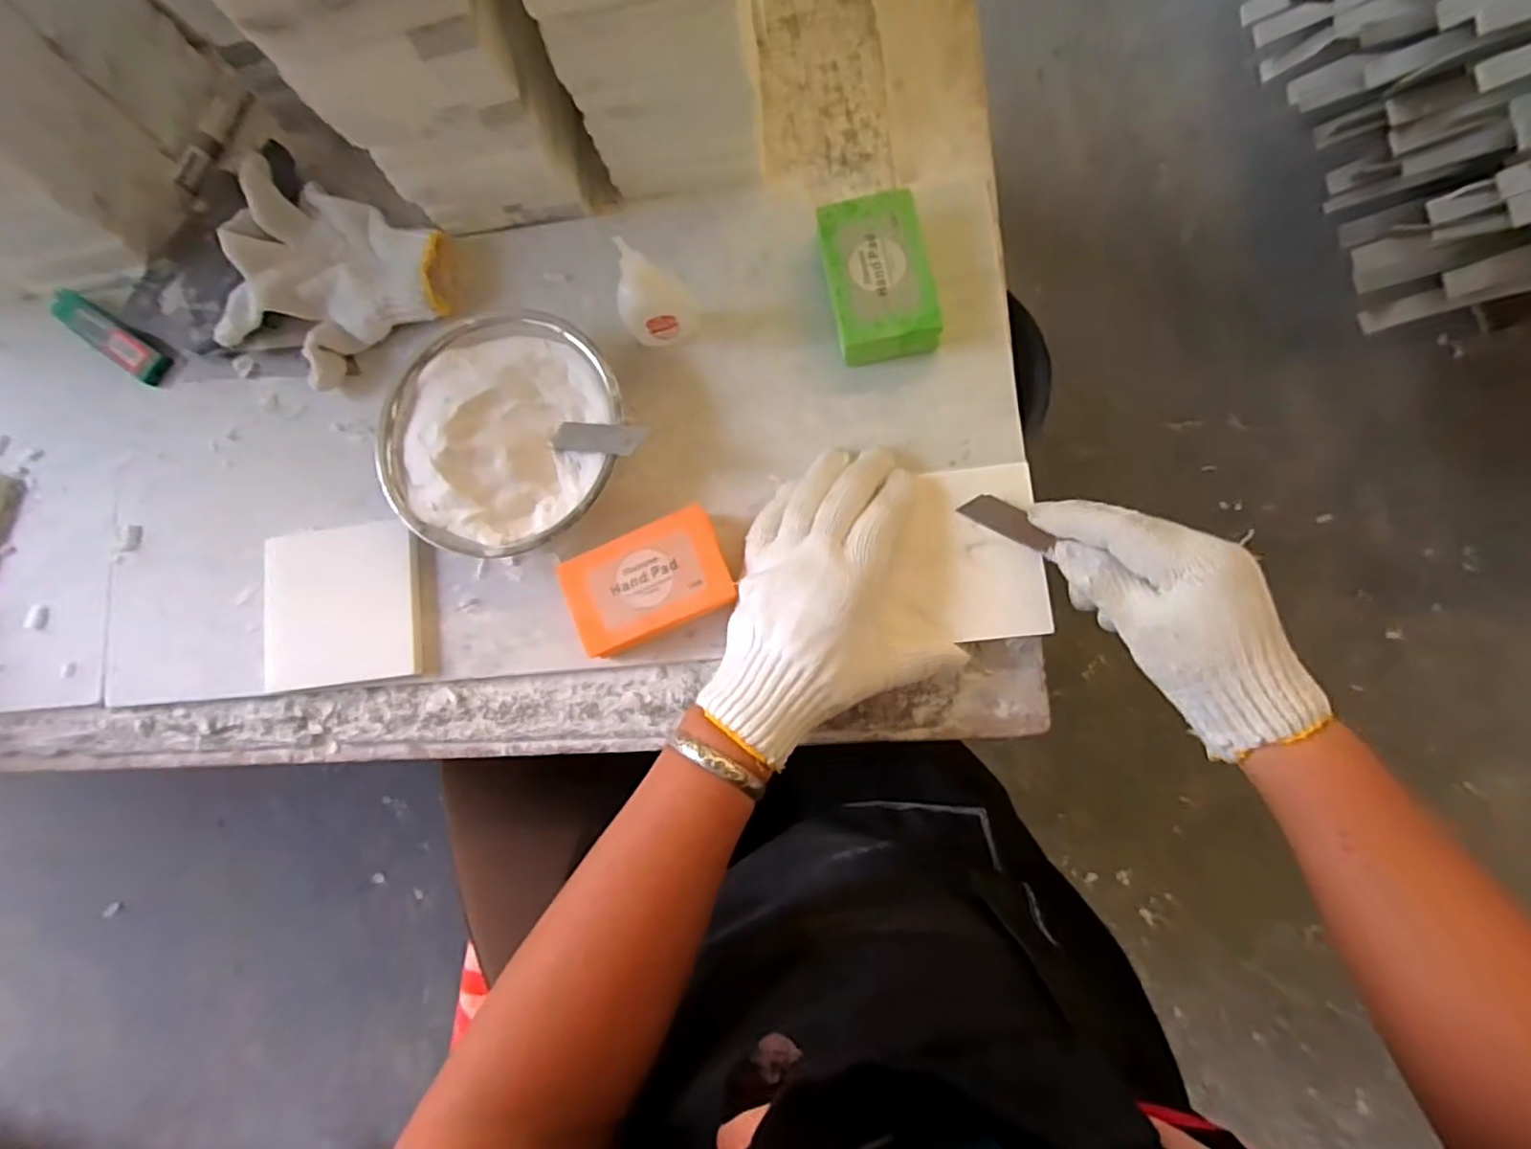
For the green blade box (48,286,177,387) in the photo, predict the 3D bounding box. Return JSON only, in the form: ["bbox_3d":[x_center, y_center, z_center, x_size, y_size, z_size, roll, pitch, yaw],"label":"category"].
[{"bbox_3d":[-0.473,-0.171,0.488,0.111,0.015,0.027,31,86,7],"label":"green blade box"}]

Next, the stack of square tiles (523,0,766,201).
[{"bbox_3d":[-0.068,-0.323,0.386,0.111,0.173,0.104,-7,82,3],"label":"stack of square tiles"}]

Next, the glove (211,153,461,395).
[{"bbox_3d":[-0.292,-0.192,0.455,0.149,0.034,0.119,25,85,7],"label":"glove"}]

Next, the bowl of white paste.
[{"bbox_3d":[-0.161,-0.086,0.421,0.143,0.043,0.146,-1,82,4],"label":"bowl of white paste"}]

